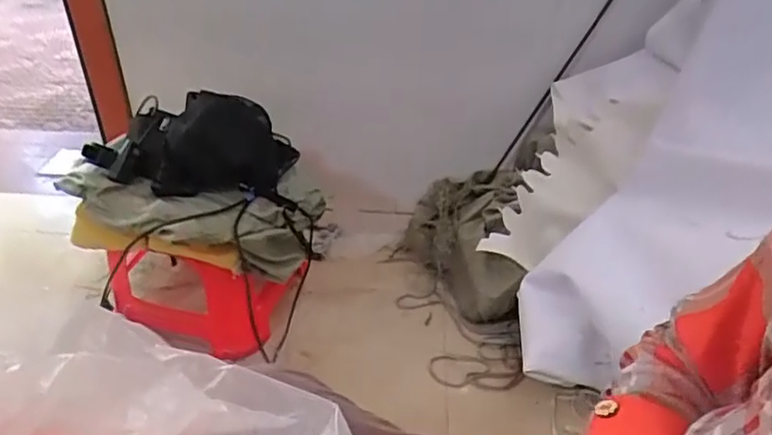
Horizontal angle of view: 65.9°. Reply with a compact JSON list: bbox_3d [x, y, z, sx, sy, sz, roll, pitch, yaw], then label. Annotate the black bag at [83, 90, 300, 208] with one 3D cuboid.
[{"bbox_3d":[-0.318,-0.123,0.985,0.318,0.126,0.156,5,35,5],"label":"black bag"}]

